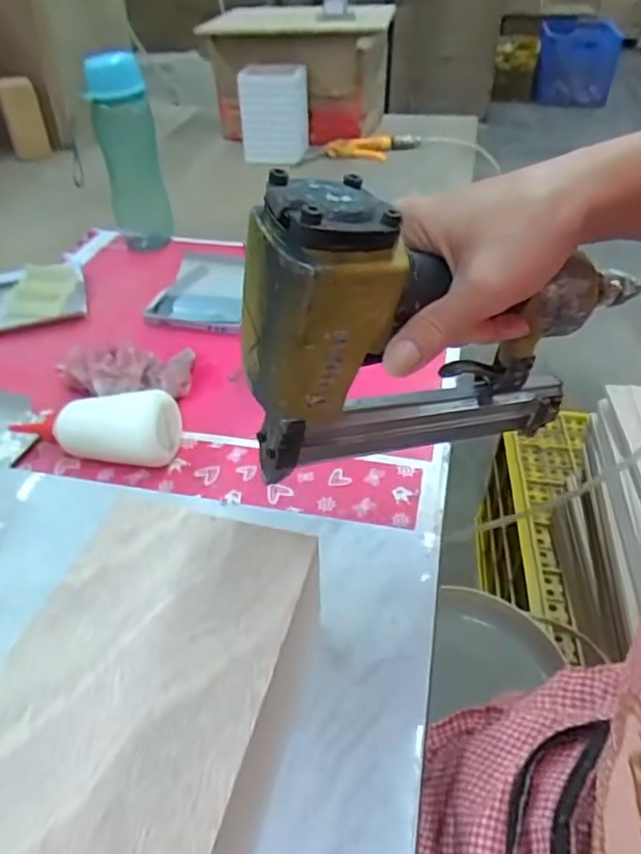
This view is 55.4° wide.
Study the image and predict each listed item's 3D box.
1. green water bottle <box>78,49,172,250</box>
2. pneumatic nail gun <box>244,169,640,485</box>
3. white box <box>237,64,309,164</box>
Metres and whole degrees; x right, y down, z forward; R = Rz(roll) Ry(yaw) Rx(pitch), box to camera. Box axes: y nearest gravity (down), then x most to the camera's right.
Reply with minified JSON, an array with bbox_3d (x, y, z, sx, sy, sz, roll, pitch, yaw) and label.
[{"bbox_3d":[-0.258,-0.362,0.830,0.078,0.253,0.076,-6,40,-7],"label":"green water bottle"},{"bbox_3d":[0.072,-0.054,0.331,0.228,0.174,0.050,-19,44,-21],"label":"pneumatic nail gun"},{"bbox_3d":[-0.086,-0.581,1.147,0.126,0.164,0.038,-6,40,-6],"label":"white box"}]

